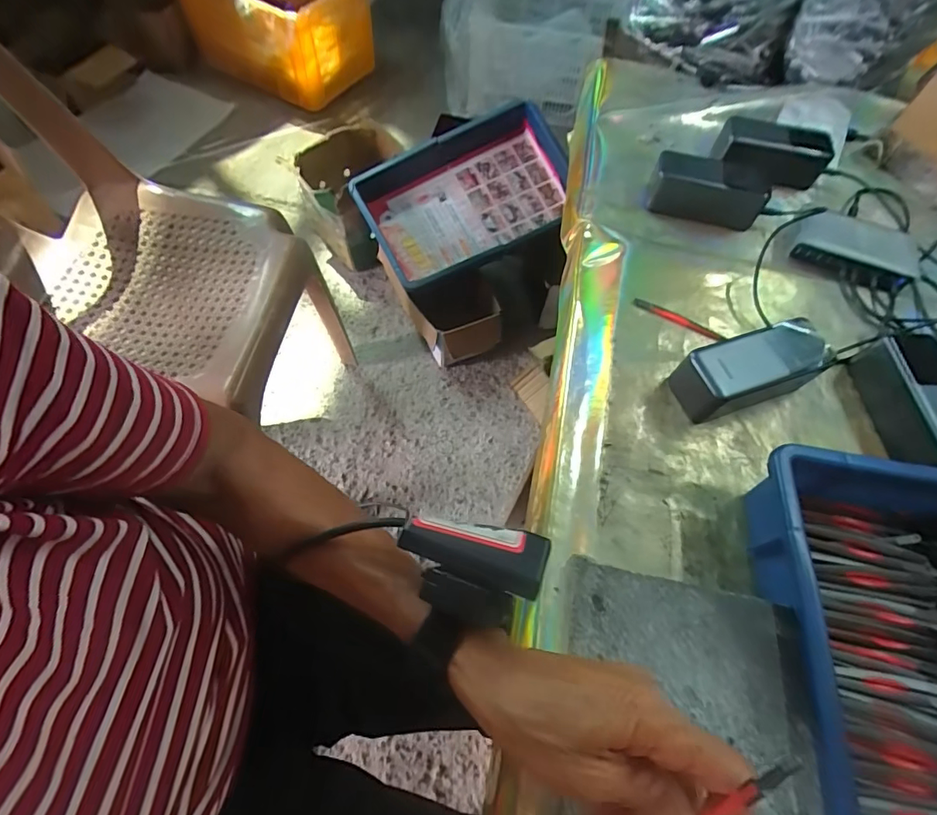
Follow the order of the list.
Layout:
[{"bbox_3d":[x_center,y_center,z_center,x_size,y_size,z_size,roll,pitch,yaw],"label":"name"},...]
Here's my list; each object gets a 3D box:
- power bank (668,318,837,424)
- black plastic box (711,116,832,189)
[{"bbox_3d":[0.260,-0.034,0.448,0.133,0.053,0.054,-17,64,-10],"label":"power bank"},{"bbox_3d":[0.379,-0.318,0.604,0.130,0.048,0.057,14,64,7],"label":"black plastic box"}]

